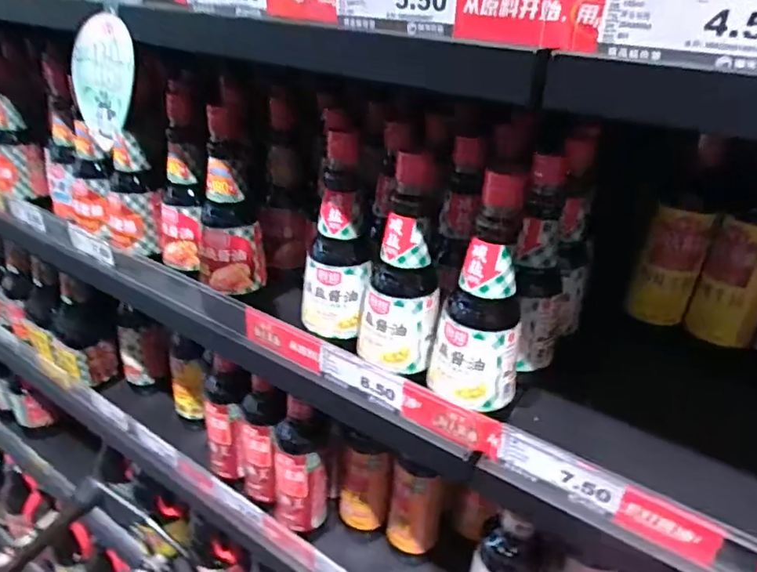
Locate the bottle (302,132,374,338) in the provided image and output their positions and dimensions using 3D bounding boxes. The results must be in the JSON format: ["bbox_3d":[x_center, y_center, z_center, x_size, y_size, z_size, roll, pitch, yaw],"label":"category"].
[{"bbox_3d":[-0.040,-0.042,0.508,0.065,0.180,0.053,0,28,-6],"label":"bottle"}]

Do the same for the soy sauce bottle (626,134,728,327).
[{"bbox_3d":[0.313,-0.053,0.568,0.061,0.186,0.058,20,32,29],"label":"soy sauce bottle"}]

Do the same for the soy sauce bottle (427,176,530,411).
[{"bbox_3d":[0.081,0.008,0.432,0.070,0.176,0.060,7,28,8],"label":"soy sauce bottle"}]

